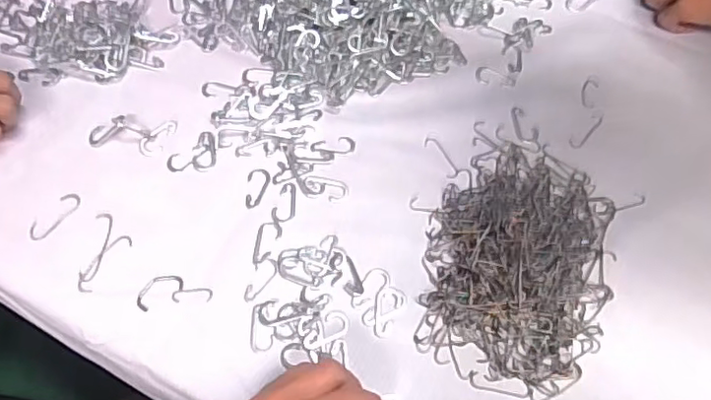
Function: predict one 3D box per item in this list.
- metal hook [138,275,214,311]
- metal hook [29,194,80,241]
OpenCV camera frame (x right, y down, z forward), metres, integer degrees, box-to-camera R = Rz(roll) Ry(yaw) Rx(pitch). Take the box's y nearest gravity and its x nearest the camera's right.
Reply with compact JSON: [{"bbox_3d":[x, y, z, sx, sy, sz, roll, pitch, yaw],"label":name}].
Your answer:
[{"bbox_3d":[-0.133,0.065,0.430,0.053,0.005,0.024,-8,64,-7],"label":"metal hook"},{"bbox_3d":[-0.232,0.013,0.453,0.016,0.004,0.045,31,66,12],"label":"metal hook"}]

